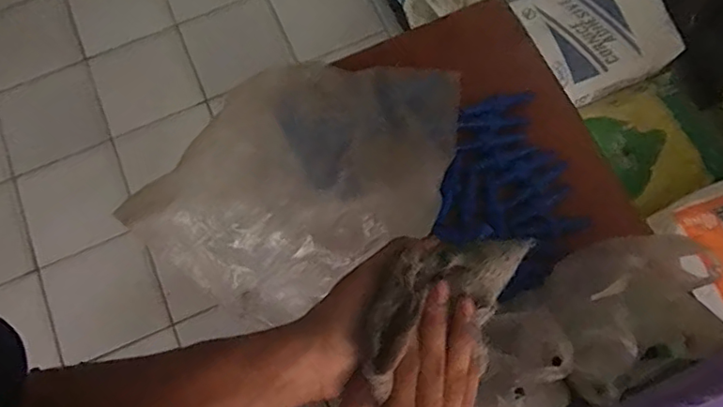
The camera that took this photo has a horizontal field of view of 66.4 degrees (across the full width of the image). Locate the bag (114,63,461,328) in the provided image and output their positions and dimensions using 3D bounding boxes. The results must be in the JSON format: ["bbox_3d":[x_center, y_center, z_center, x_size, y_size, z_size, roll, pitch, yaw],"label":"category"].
[{"bbox_3d":[-0.042,-0.043,0.691,0.498,0.090,0.259,-26,94,-37],"label":"bag"}]

